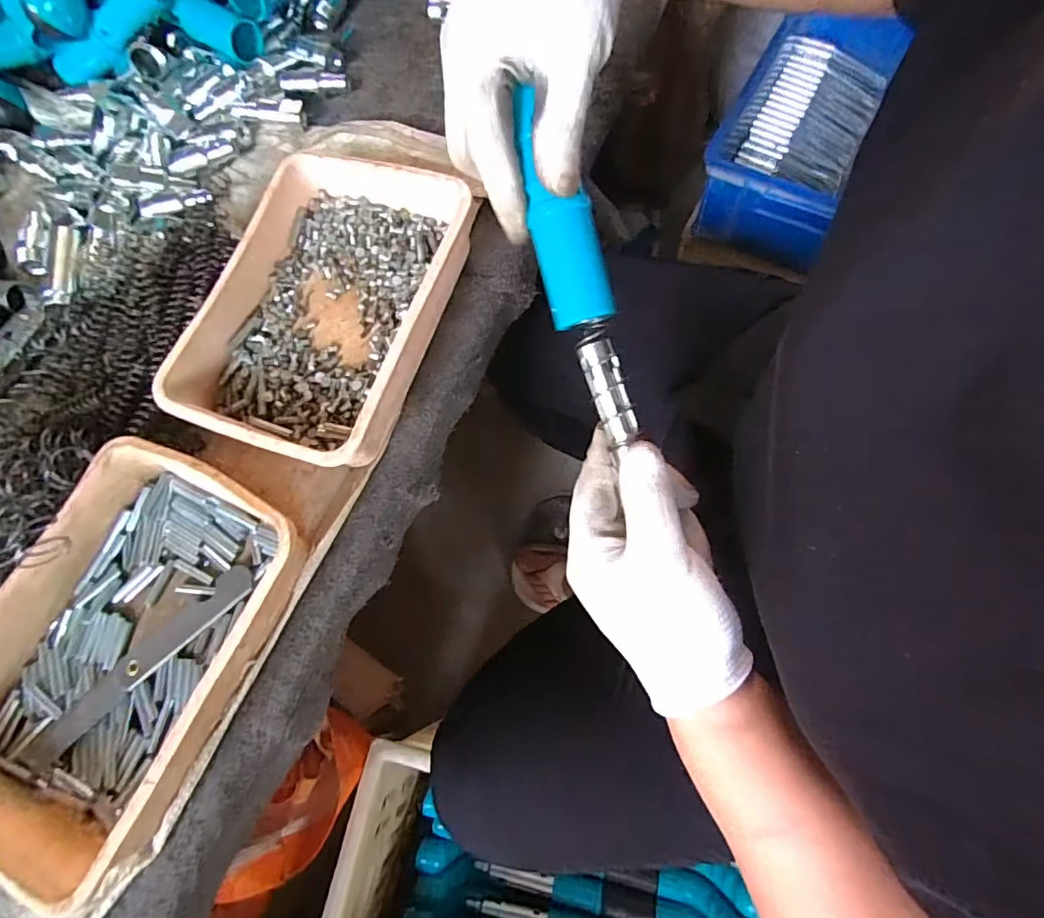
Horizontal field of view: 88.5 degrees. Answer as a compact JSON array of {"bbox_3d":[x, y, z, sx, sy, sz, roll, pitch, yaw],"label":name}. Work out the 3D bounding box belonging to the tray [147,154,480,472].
[{"bbox_3d":[-0.125,-0.099,0.337,0.142,0.038,0.201,18,75,10],"label":"tray"}]

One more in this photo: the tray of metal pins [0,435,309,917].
[{"bbox_3d":[-0.218,0.100,0.289,0.140,0.045,0.204,24,77,12],"label":"tray of metal pins"}]

